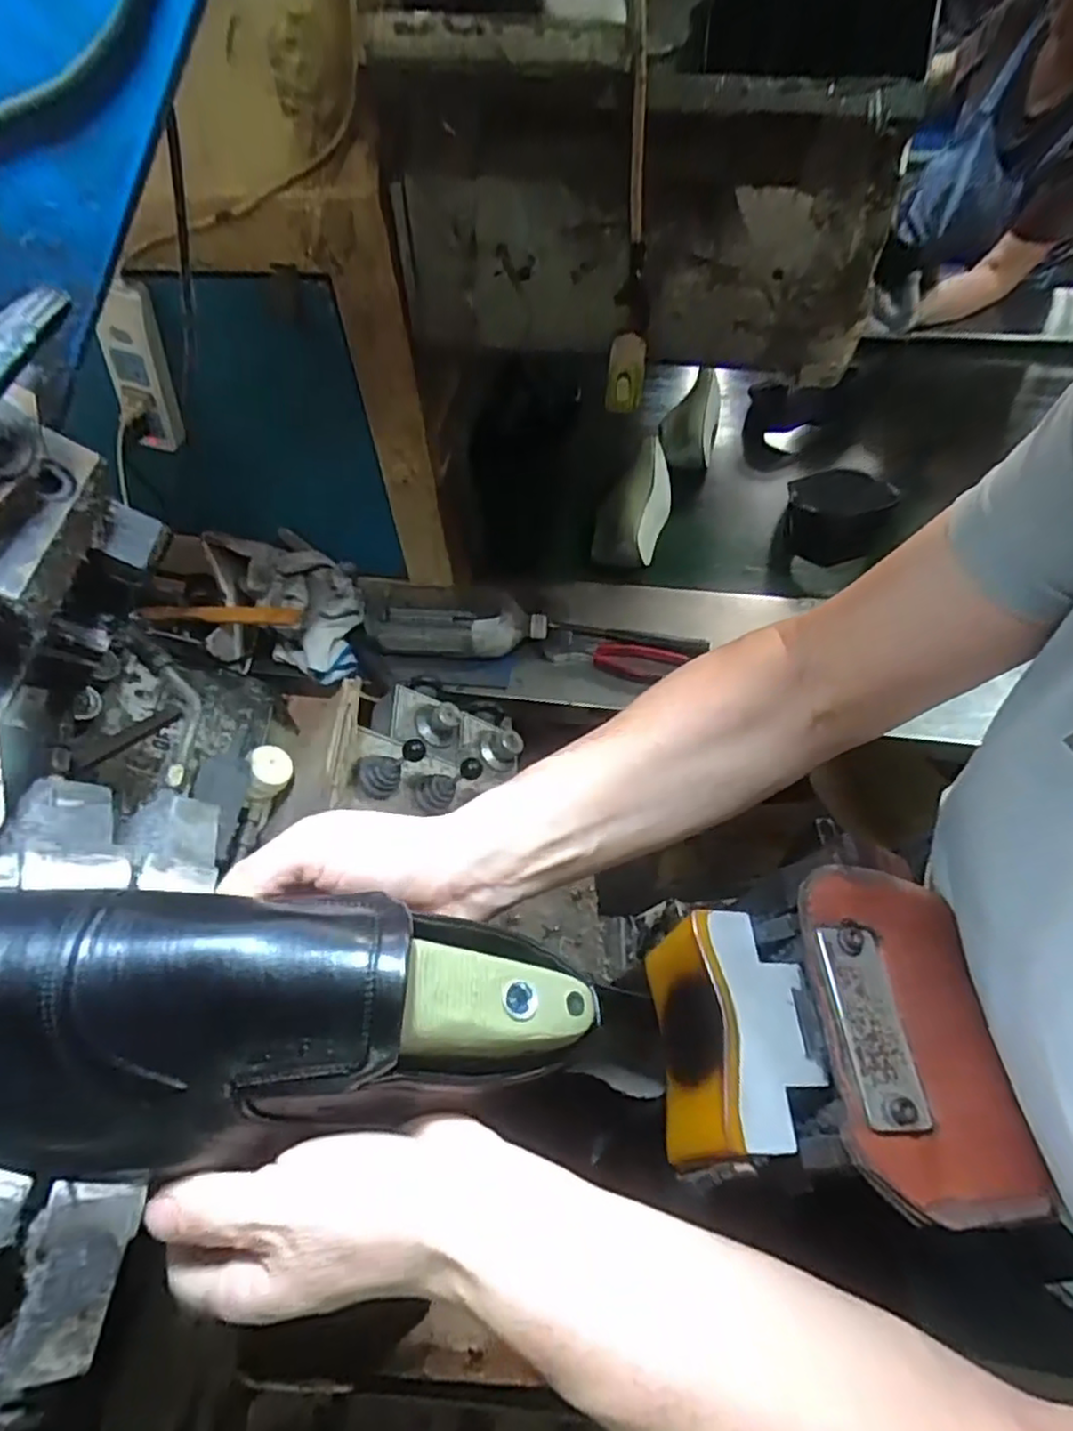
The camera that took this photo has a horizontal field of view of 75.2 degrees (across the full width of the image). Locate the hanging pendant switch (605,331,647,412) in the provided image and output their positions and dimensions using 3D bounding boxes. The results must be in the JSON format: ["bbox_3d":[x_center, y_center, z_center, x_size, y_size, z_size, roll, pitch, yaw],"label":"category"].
[{"bbox_3d":[0.083,-0.316,0.646,0.034,0.063,0.034,5,55,6],"label":"hanging pendant switch"}]

